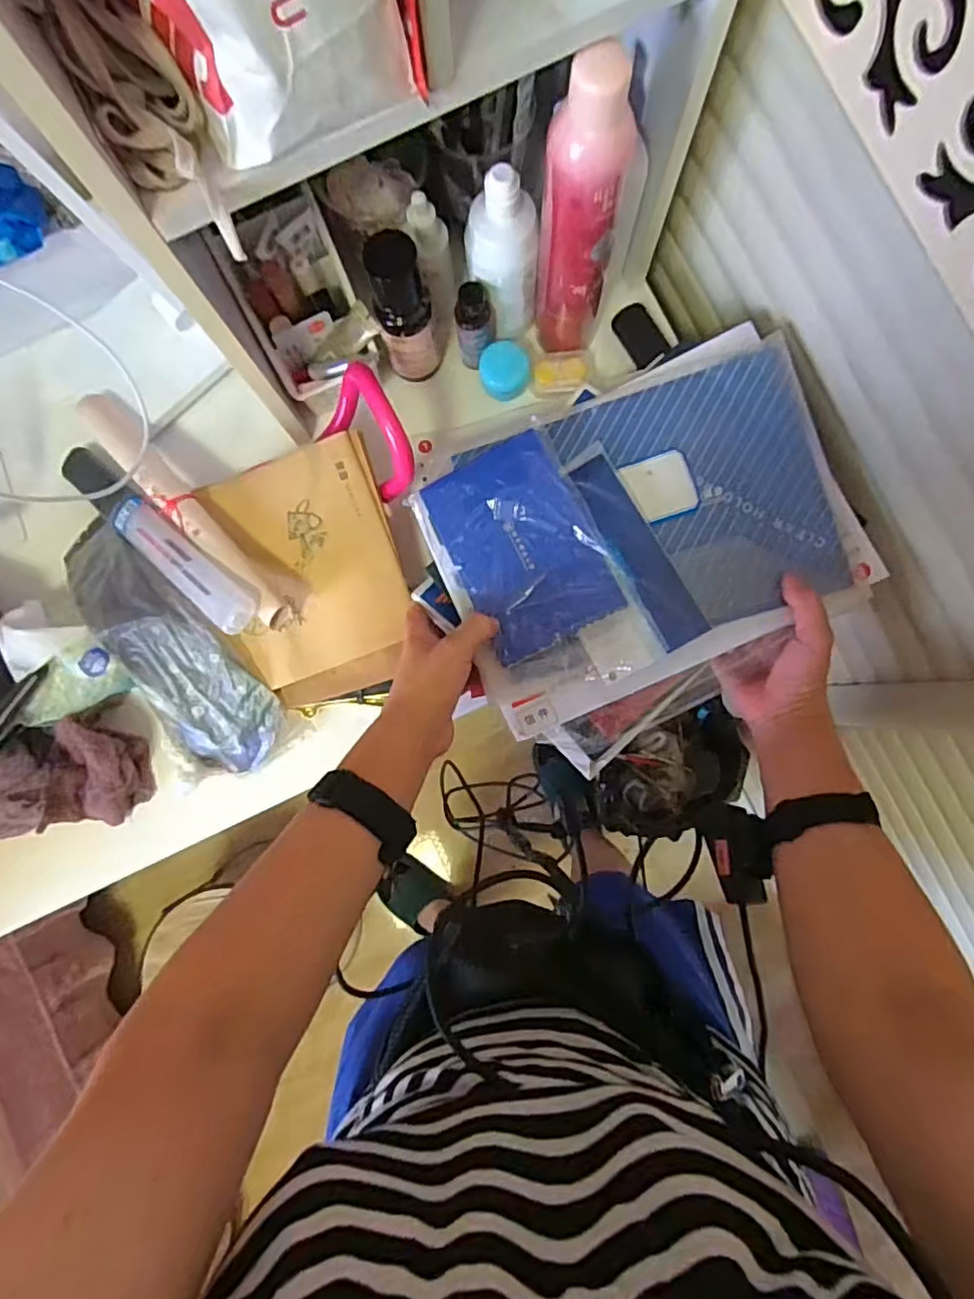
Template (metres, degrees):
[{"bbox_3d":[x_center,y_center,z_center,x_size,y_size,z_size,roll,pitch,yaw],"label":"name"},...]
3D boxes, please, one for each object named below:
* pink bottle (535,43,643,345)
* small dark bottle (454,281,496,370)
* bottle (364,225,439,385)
[{"bbox_3d":[0.077,-0.339,0.491,0.066,0.256,0.065,15,86,0],"label":"pink bottle"},{"bbox_3d":[-0.011,-0.295,0.573,0.037,0.090,0.041,3,86,-1],"label":"small dark bottle"},{"bbox_3d":[-0.072,-0.289,0.541,0.050,0.139,0.041,-14,86,-2],"label":"bottle"}]

